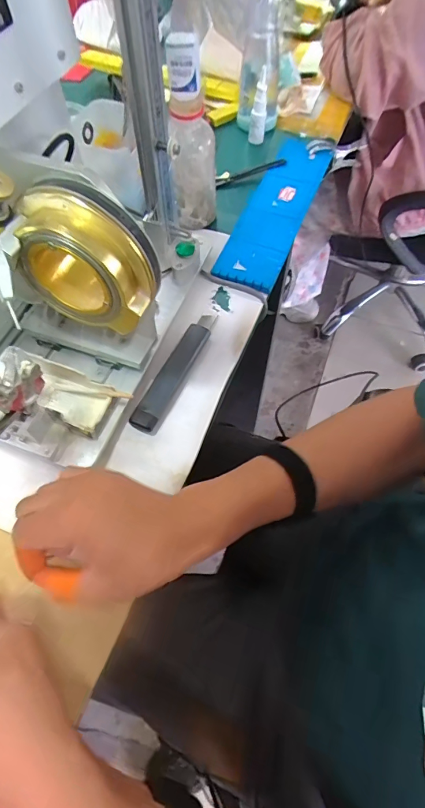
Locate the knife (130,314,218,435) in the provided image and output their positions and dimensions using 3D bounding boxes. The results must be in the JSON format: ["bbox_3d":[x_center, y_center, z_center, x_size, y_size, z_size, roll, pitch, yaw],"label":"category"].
[{"bbox_3d":[-0.040,-0.042,0.451,0.029,0.014,0.169,21,62,12],"label":"knife"}]

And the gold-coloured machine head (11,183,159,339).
[{"bbox_3d":[-0.099,-0.113,0.322,0.106,0.100,0.048,17,61,10],"label":"gold-coloured machine head"}]

